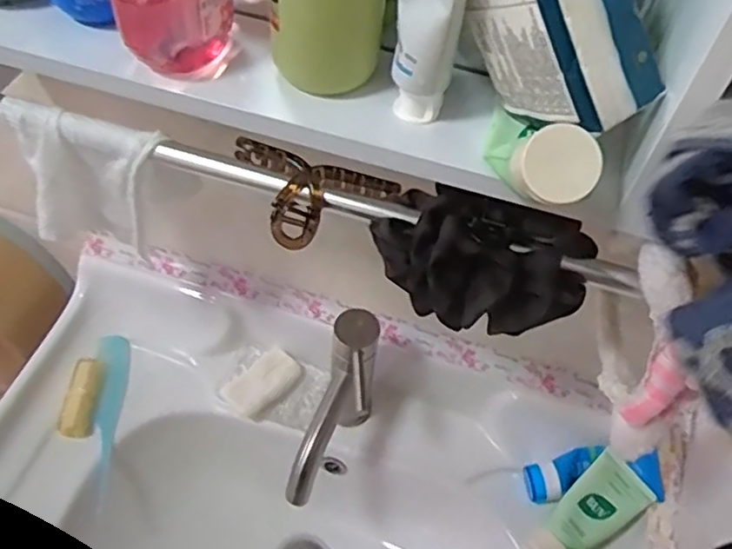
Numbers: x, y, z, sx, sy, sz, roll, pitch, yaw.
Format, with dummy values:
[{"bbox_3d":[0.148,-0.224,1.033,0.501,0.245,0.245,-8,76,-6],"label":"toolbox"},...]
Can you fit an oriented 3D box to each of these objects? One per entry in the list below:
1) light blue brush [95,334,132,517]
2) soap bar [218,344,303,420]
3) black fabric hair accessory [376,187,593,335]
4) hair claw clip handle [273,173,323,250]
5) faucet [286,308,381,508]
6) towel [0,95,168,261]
[{"bbox_3d":[-0.286,0.159,0.729,0.032,0.026,0.190,-1,65,-7],"label":"light blue brush"},{"bbox_3d":[-0.118,0.122,0.743,0.083,0.029,0.047,-36,63,-29],"label":"soap bar"},{"bbox_3d":[0.076,-0.009,0.445,0.148,0.069,0.073,15,52,6],"label":"black fabric hair accessory"},{"bbox_3d":[-0.048,-0.045,0.462,0.033,0.033,0.042,6,51,-1],"label":"hair claw clip handle"},{"bbox_3d":[-0.031,0.146,0.649,0.054,0.175,0.160,15,52,6],"label":"faucet"},{"bbox_3d":[-0.218,-0.064,0.511,0.122,0.119,0.049,16,52,7],"label":"towel"}]

